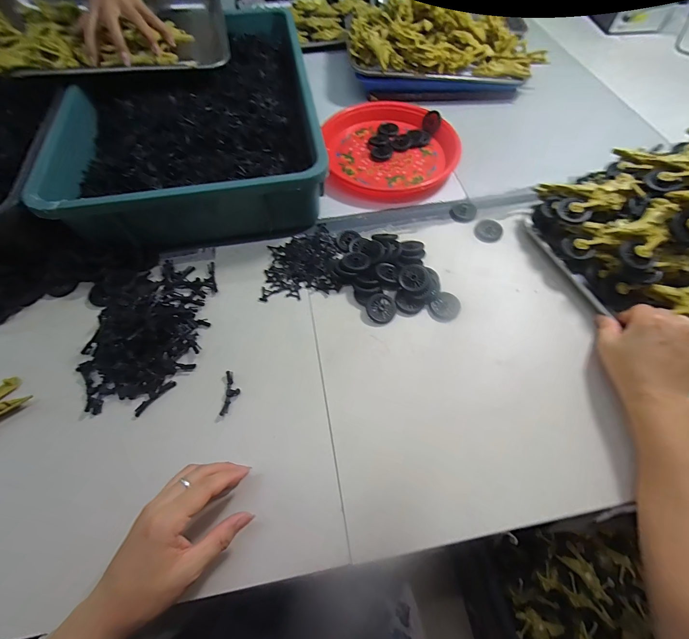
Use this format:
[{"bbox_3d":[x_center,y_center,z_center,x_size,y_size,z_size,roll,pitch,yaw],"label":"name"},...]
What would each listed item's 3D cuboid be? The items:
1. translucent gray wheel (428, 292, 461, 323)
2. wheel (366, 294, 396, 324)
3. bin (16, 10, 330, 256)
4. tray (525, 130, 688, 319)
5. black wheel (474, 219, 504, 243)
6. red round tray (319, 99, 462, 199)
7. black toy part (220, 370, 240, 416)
[{"bbox_3d":[0.128,-0.015,0.413,0.042,0.007,0.034,-38,66,-19],"label":"translucent gray wheel"},{"bbox_3d":[0.046,-0.013,0.411,0.037,0.008,0.037,1,72,-3],"label":"wheel"},{"bbox_3d":[-0.240,-0.336,0.546,0.357,0.100,0.509,-9,60,-4],"label":"bin"},{"bbox_3d":[0.441,-0.121,0.402,0.305,0.102,0.251,-20,62,-10],"label":"tray"},{"bbox_3d":[0.212,-0.131,0.479,0.038,0.005,0.041,-1,60,1],"label":"black wheel"},{"bbox_3d":[0.083,-0.290,0.555,0.219,0.034,0.216,-1,60,1],"label":"red round tray"},{"bbox_3d":[-0.125,0.080,0.362,0.018,0.004,0.048,-1,60,1],"label":"black toy part"}]

